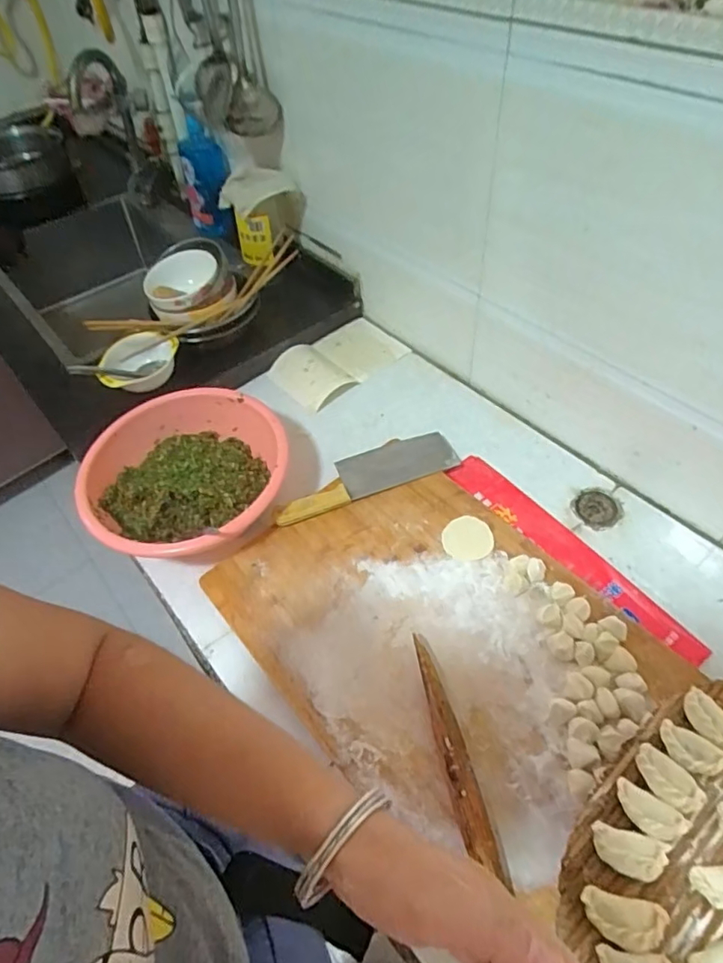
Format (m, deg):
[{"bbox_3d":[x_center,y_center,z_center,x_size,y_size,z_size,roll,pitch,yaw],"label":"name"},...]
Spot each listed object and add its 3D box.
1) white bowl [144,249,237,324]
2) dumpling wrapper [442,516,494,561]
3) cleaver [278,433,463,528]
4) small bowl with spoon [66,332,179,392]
[{"bbox_3d":[-0.299,-0.348,0.955,0.144,0.051,0.144,-2,52,3],"label":"white bowl"},{"bbox_3d":[0.144,0.077,0.743,0.064,0.004,0.071,21,57,20],"label":"dumpling wrapper"},{"bbox_3d":[0.005,-0.015,0.813,0.278,0.025,0.076,-20,53,-10],"label":"cleaver"},{"bbox_3d":[-0.390,-0.202,0.938,0.140,0.059,0.109,10,54,12],"label":"small bowl with spoon"}]

